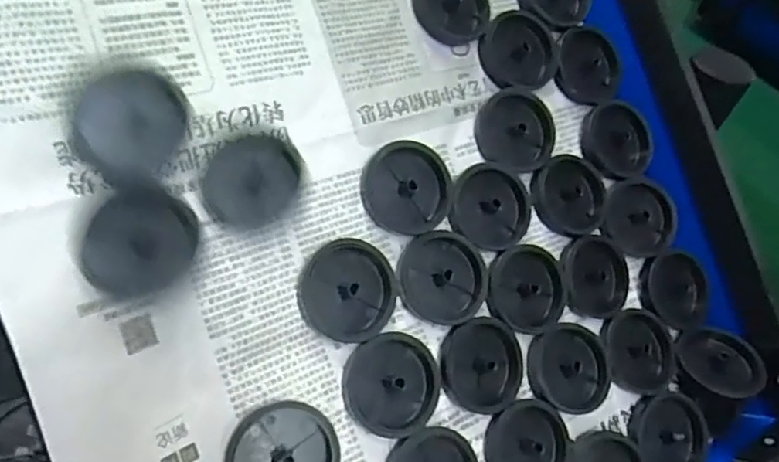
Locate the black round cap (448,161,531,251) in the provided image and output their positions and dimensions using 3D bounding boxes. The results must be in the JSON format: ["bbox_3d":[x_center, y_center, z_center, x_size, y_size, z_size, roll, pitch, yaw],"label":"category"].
[{"bbox_3d":[0.062,-0.016,0.373,0.053,0.010,0.047,32,83,-13],"label":"black round cap"}]

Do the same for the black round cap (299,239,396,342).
[{"bbox_3d":[-0.021,0.031,0.328,0.052,0.007,0.052,6,77,-27],"label":"black round cap"}]

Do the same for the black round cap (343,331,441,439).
[{"bbox_3d":[0.001,0.081,0.328,0.051,0.012,0.050,2,83,-22],"label":"black round cap"}]

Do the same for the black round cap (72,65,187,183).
[{"bbox_3d":[-0.119,-0.050,0.285,0.006,0.044,0.052,-1,57,51],"label":"black round cap"}]

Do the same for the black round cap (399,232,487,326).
[{"bbox_3d":[0.031,0.026,0.354,0.052,0.007,0.051,3,80,-15],"label":"black round cap"}]

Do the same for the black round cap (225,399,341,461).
[{"bbox_3d":[-0.051,0.110,0.296,0.053,0.006,0.053,3,73,-9],"label":"black round cap"}]

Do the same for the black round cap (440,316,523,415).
[{"bbox_3d":[0.054,0.076,0.351,0.053,0.007,0.050,5,81,-30],"label":"black round cap"}]

